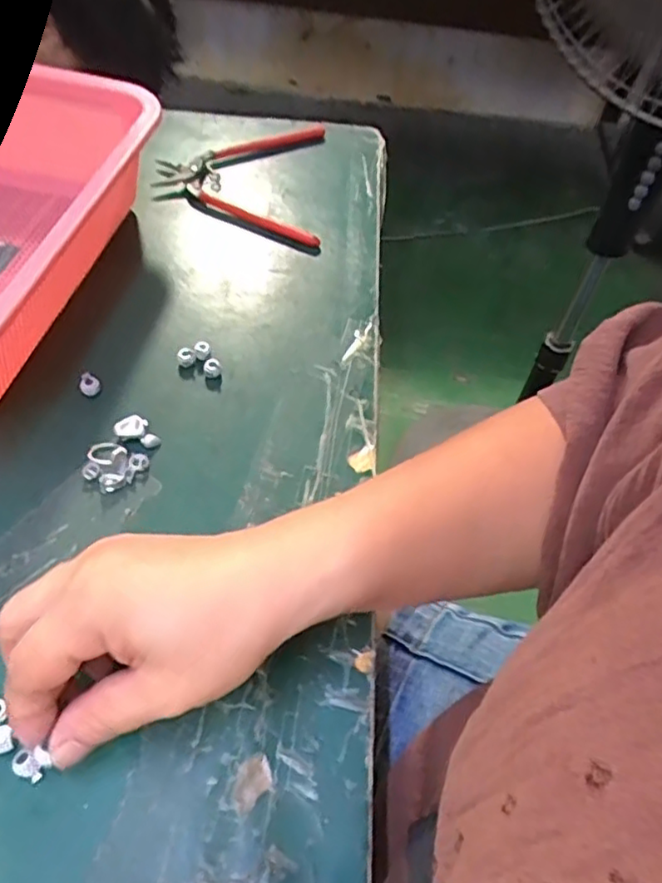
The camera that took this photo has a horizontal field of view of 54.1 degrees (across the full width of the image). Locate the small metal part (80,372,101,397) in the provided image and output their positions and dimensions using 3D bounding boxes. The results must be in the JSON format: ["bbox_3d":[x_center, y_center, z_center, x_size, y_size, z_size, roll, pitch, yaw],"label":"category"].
[{"bbox_3d":[-0.138,-0.032,0.373,0.011,0.012,0.010,2,54,-3],"label":"small metal part"}]

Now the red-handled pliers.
[{"bbox_3d":[-0.071,-0.206,0.502,0.124,0.011,0.144,2,54,-3],"label":"red-handled pliers"}]

